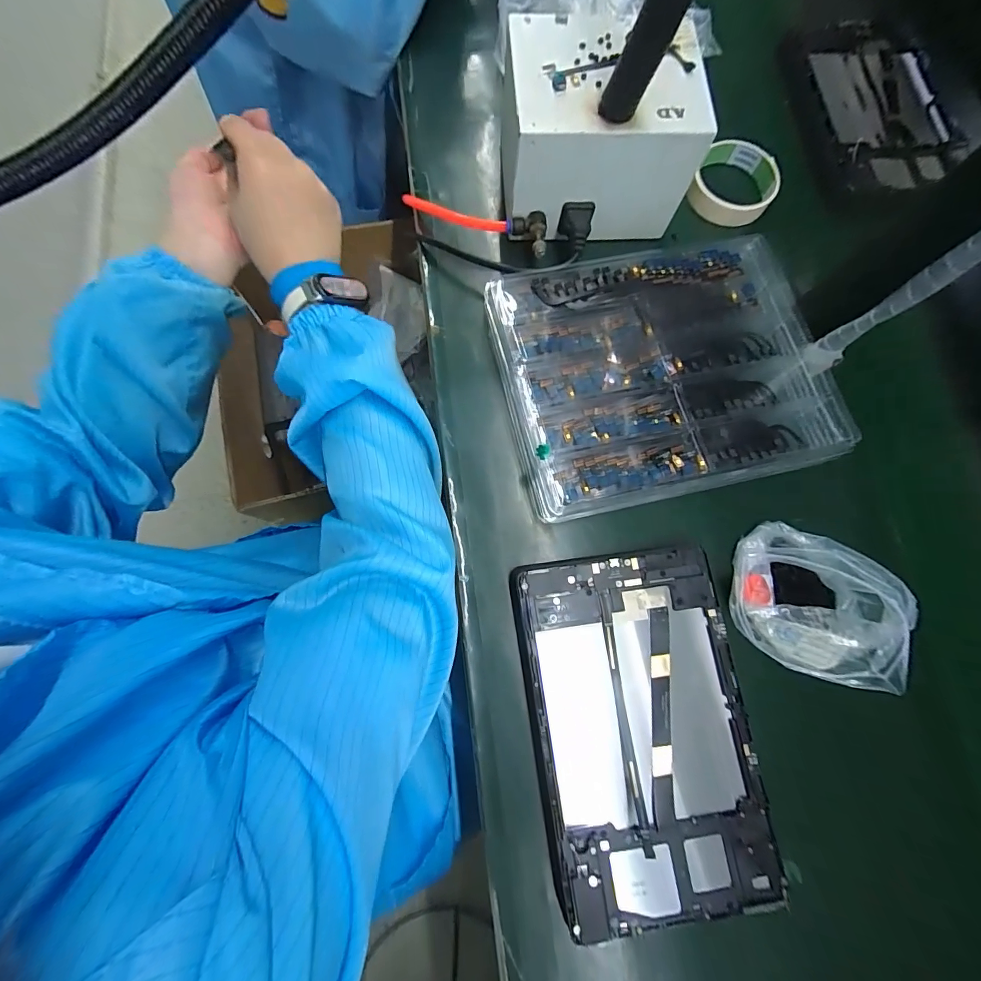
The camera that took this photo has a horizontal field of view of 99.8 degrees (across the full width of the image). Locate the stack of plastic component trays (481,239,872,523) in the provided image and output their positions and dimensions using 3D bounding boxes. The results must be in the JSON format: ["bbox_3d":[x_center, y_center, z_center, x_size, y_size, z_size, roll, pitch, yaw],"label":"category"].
[{"bbox_3d":[0.152,-0.107,0.365,0.275,0.029,0.221,-12,79,-6],"label":"stack of plastic component trays"}]

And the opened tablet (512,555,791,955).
[{"bbox_3d":[0.108,0.169,0.302,0.155,0.013,0.238,-7,78,-3],"label":"opened tablet"}]

